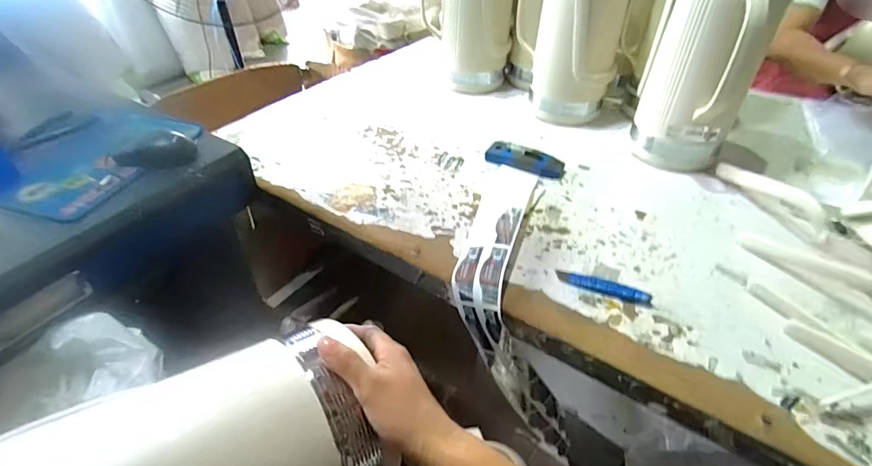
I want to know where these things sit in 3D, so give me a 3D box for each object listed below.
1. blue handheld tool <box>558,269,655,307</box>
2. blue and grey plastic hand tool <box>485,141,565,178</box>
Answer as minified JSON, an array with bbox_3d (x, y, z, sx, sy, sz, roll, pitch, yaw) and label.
[{"bbox_3d":[0.215,0.069,0.556,0.115,0.014,0.025,17,43,17],"label":"blue handheld tool"},{"bbox_3d":[0.161,-0.132,0.784,0.137,0.027,0.049,23,45,23],"label":"blue and grey plastic hand tool"}]

